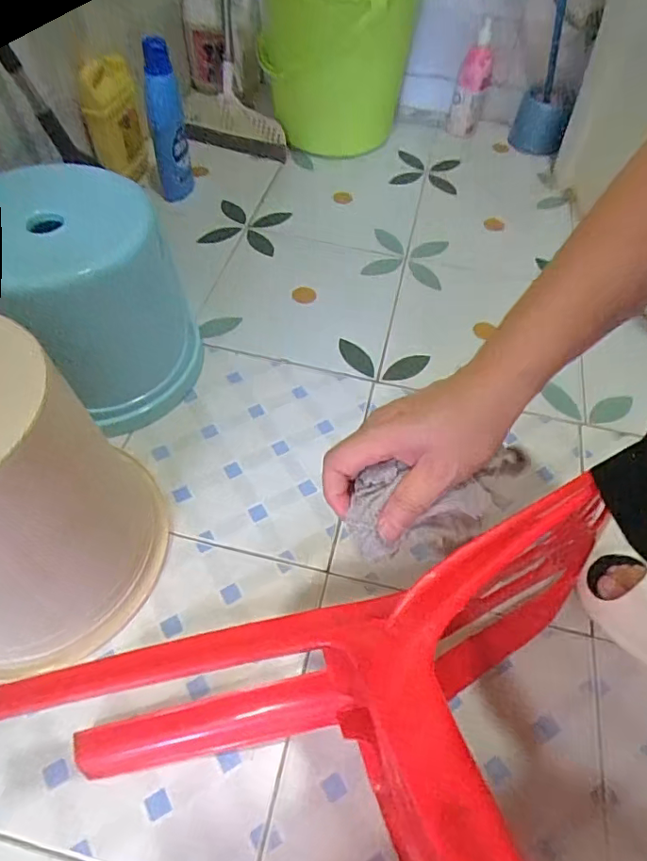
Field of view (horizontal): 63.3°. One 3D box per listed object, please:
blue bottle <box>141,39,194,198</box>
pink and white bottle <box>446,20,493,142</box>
[{"bbox_3d":[-0.281,-0.548,0.952,0.065,0.258,0.051,-16,57,-16],"label":"blue bottle"},{"bbox_3d":[0.335,-0.781,1.177,0.071,0.207,0.068,16,55,9],"label":"pink and white bottle"}]

